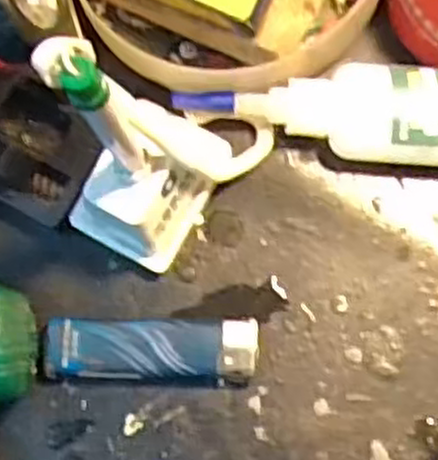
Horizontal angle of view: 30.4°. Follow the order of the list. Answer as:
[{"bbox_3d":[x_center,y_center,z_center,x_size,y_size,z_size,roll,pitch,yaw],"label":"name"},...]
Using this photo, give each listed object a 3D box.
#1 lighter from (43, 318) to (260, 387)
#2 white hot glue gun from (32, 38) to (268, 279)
[{"bbox_3d":[-0.026,0.048,0.313,0.081,0.013,0.025,0,82,3],"label":"lighter"},{"bbox_3d":[-0.022,-0.031,0.262,0.049,0.135,0.078,41,86,7],"label":"white hot glue gun"}]

